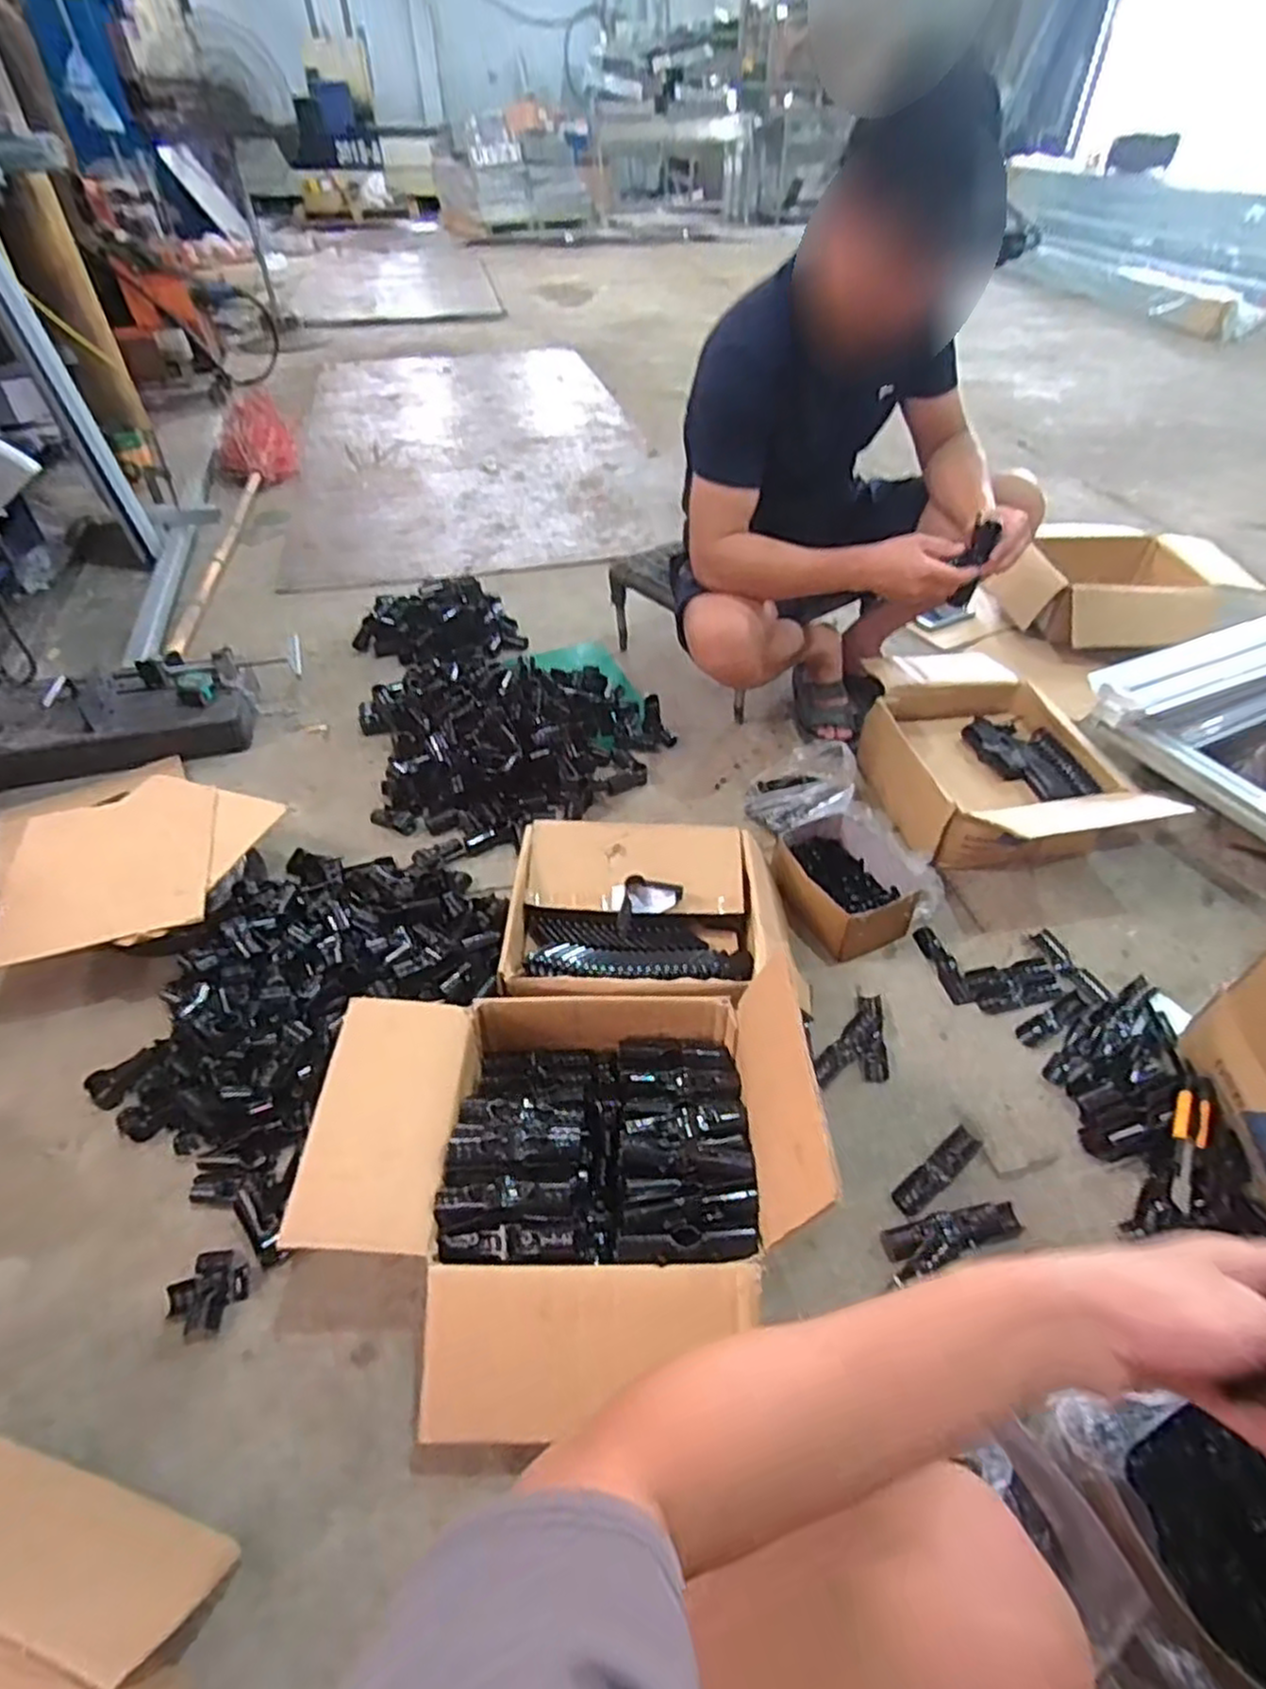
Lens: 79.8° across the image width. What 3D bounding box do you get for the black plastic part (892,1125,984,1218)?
[{"bbox_3d":[0.355,0.381,0.883,0.131,0.022,0.032,-29,53,-27],"label":"black plastic part"}]

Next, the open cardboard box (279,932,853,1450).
[{"bbox_3d":[-0.076,0.316,0.757,0.476,0.208,0.409,-2,45,-3],"label":"open cardboard box"}]

